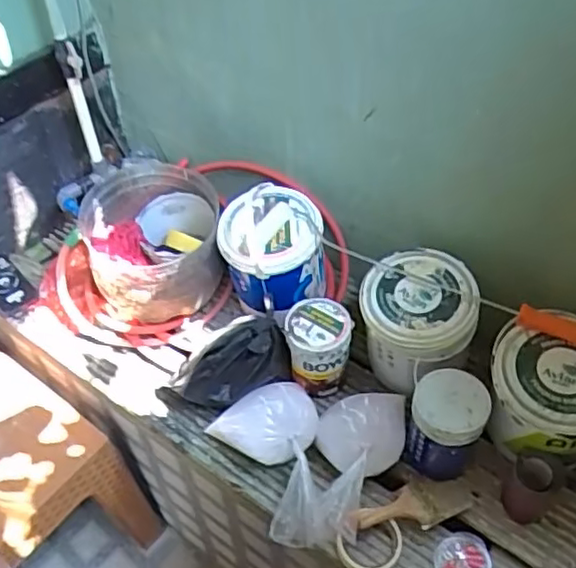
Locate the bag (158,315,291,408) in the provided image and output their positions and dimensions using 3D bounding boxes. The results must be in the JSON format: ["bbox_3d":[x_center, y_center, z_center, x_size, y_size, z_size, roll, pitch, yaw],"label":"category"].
[{"bbox_3d":[-0.110,0.138,1.092,0.223,0.142,0.112,-10,48,-8],"label":"bag"}]

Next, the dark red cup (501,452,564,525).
[{"bbox_3d":[0.361,0.299,0.960,0.067,0.104,0.070,-1,48,1],"label":"dark red cup"}]

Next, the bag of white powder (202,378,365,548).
[{"bbox_3d":[0.009,0.276,1.012,0.165,0.090,0.278,-24,52,-19],"label":"bag of white powder"}]

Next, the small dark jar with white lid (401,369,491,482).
[{"bbox_3d":[0.239,0.217,0.997,0.104,0.166,0.112,-1,48,1],"label":"small dark jar with white lid"}]

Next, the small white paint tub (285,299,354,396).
[{"bbox_3d":[0.051,0.107,1.103,0.104,0.140,0.095,-1,48,1],"label":"small white paint tub"}]

